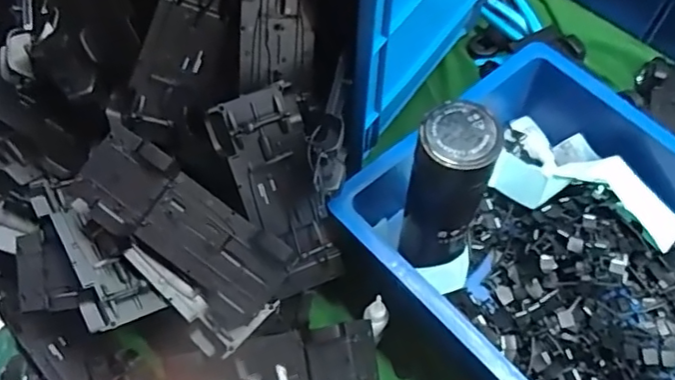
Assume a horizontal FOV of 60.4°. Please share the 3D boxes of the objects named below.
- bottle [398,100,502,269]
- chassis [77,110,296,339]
[{"bbox_3d":[0.095,0.006,0.514,0.063,0.187,0.063,0,60,-1],"label":"bottle"},{"bbox_3d":[-0.136,0.035,0.505,0.197,0.021,0.088,39,92,-7],"label":"chassis"}]

